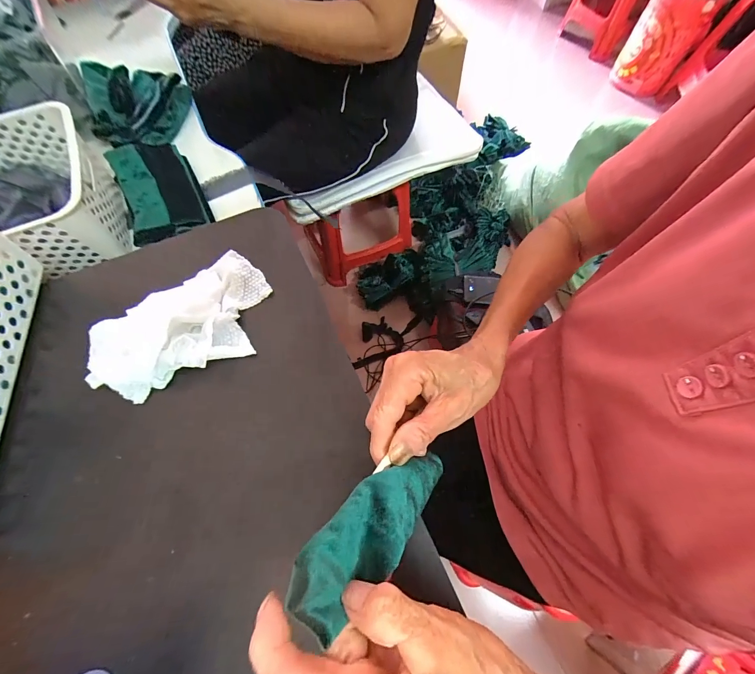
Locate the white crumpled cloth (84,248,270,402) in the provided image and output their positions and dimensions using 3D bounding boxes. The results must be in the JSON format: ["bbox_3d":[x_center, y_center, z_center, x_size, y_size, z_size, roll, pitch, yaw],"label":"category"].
[{"bbox_3d":[-0.172,-0.012,0.290,0.159,0.030,0.099,-35,71,-13],"label":"white crumpled cloth"}]

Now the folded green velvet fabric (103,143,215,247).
[{"bbox_3d":[-0.311,-0.208,0.471,0.096,0.042,0.186,-28,69,-11],"label":"folded green velvet fabric"}]

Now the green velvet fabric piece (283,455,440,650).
[{"bbox_3d":[0.008,0.108,0.204,0.043,0.019,0.149,49,33,18],"label":"green velvet fabric piece"}]

